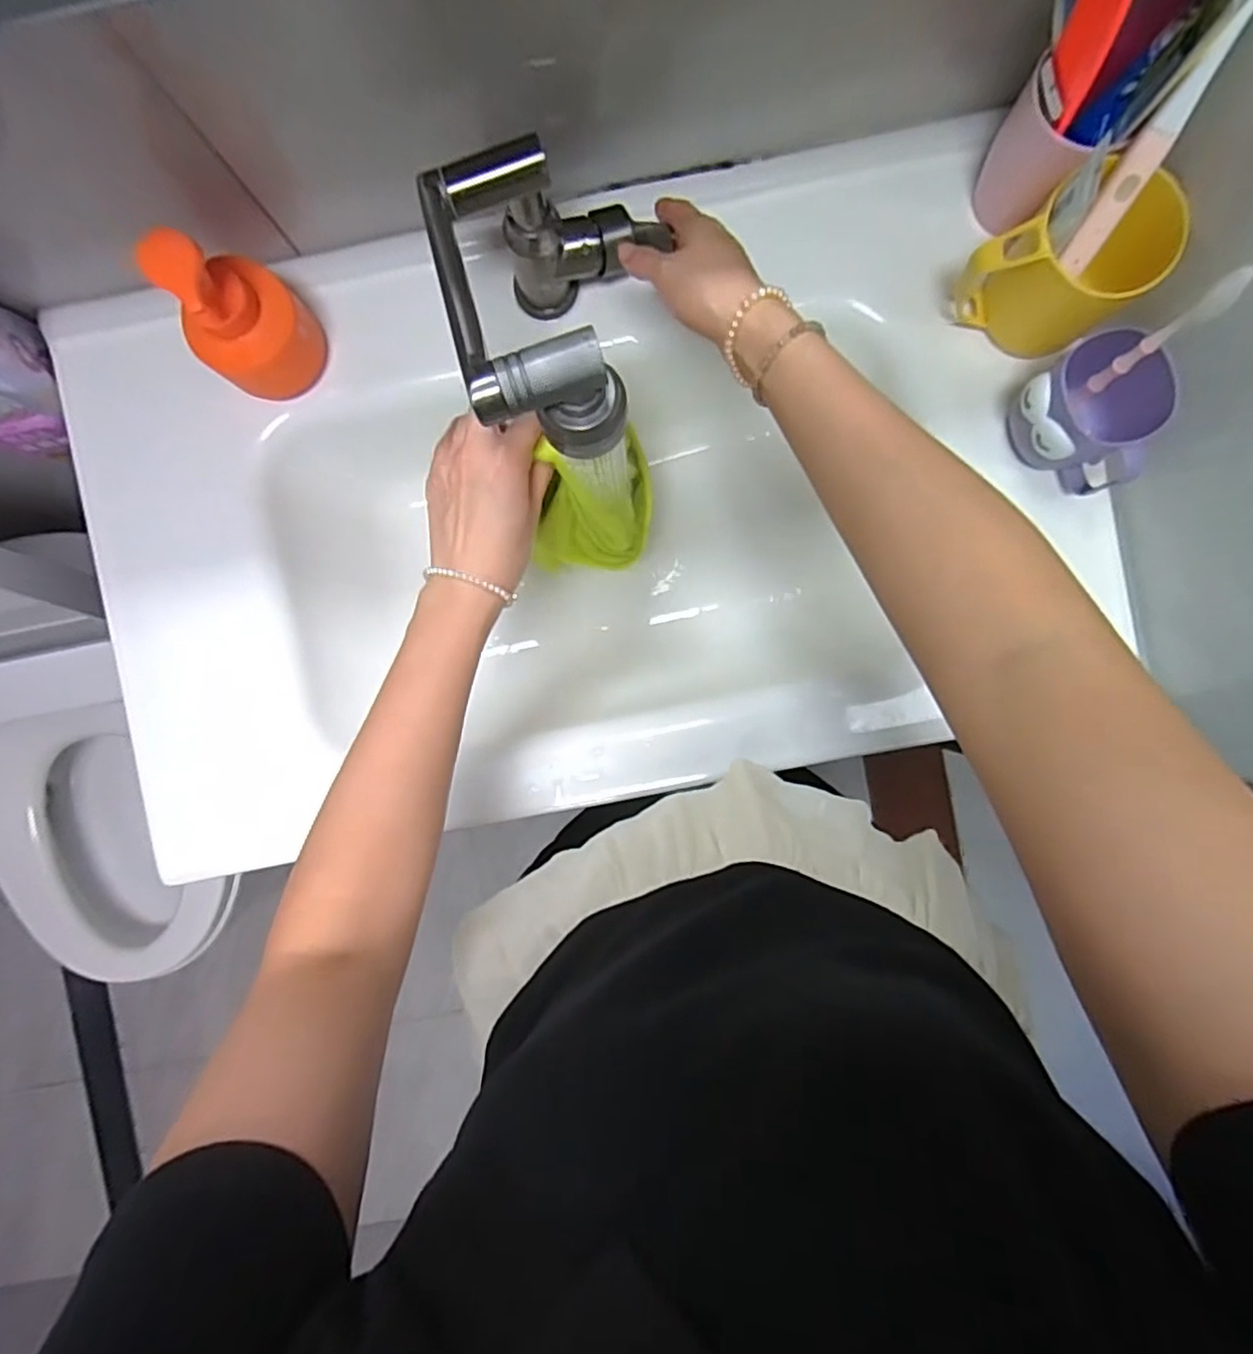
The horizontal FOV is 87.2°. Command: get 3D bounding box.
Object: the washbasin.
[{"bbox_3d":[-0.021,-0.141,0.616,0.824,0.184,0.481,-11,91,2],"label":"washbasin"}]

